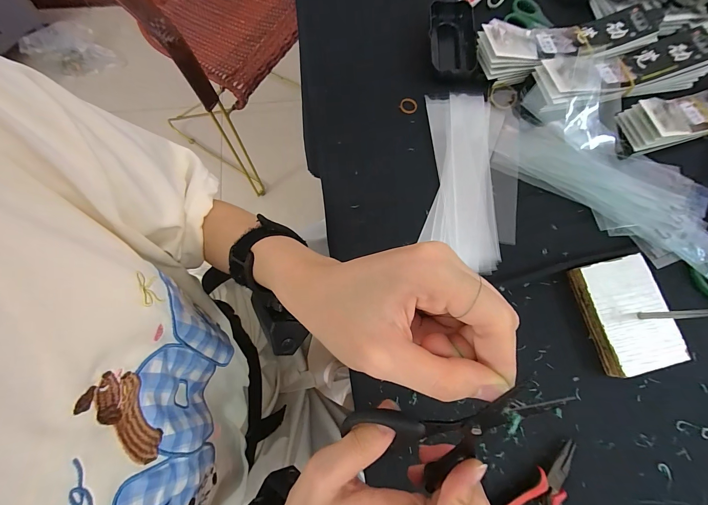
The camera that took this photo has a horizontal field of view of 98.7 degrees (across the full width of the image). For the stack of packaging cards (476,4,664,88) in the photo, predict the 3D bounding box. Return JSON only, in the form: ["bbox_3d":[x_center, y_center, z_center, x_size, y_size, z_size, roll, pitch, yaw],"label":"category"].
[{"bbox_3d":[0.252,-0.248,0.354,0.213,0.032,0.051,-11,75,-4],"label":"stack of packaging cards"}]

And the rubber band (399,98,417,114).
[{"bbox_3d":[0.064,-0.171,0.356,0.019,0.007,0.016,24,76,5],"label":"rubber band"}]

